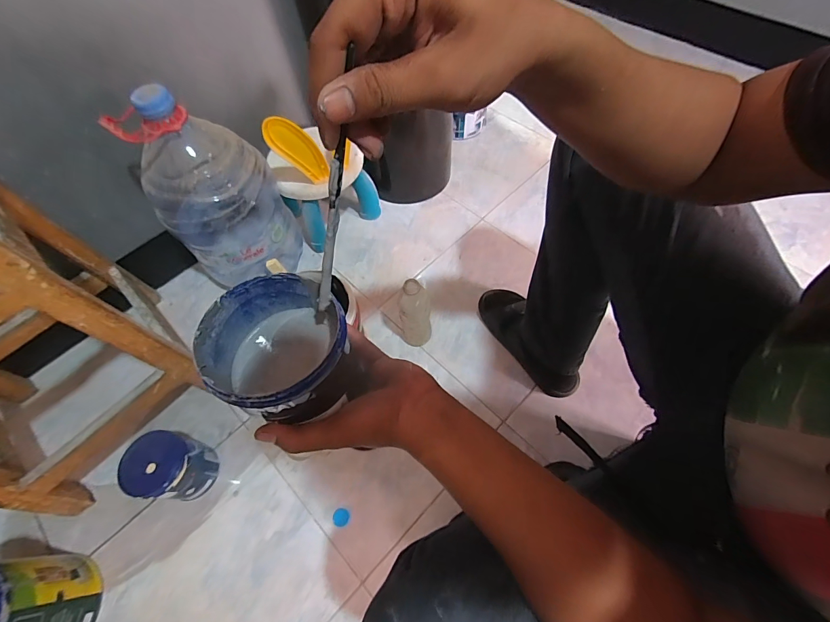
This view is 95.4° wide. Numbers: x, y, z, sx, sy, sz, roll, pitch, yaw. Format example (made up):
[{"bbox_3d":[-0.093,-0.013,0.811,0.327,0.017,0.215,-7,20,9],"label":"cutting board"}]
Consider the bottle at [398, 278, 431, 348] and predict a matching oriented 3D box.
[{"bbox_3d":[0.002,0.016,0.803,0.061,0.209,0.052,-11,62,-3],"label":"bottle"}]

